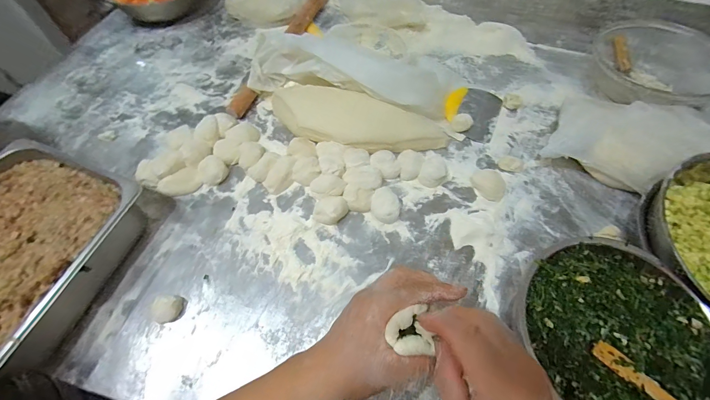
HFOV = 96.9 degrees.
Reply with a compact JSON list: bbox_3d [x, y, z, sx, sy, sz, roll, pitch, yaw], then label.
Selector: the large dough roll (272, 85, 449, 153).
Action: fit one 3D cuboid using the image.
[{"bbox_3d":[-0.002,-0.156,0.641,0.382,0.058,0.115,14,62,7],"label":"large dough roll"}]

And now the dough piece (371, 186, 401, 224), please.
[{"bbox_3d":[0.054,0.012,0.559,0.047,0.045,0.060,4,62,2],"label":"dough piece"}]

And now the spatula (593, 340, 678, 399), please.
[{"bbox_3d":[0.367,0.235,0.357,0.022,0.004,0.175,-49,55,-2],"label":"spatula"}]

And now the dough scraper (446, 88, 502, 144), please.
[{"bbox_3d":[0.257,-0.194,0.689,0.112,0.014,0.145,22,64,11],"label":"dough scraper"}]

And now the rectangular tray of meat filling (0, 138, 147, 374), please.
[{"bbox_3d":[-0.507,0.080,0.494,0.264,0.093,0.357,17,61,8],"label":"rectangular tray of meat filling"}]

